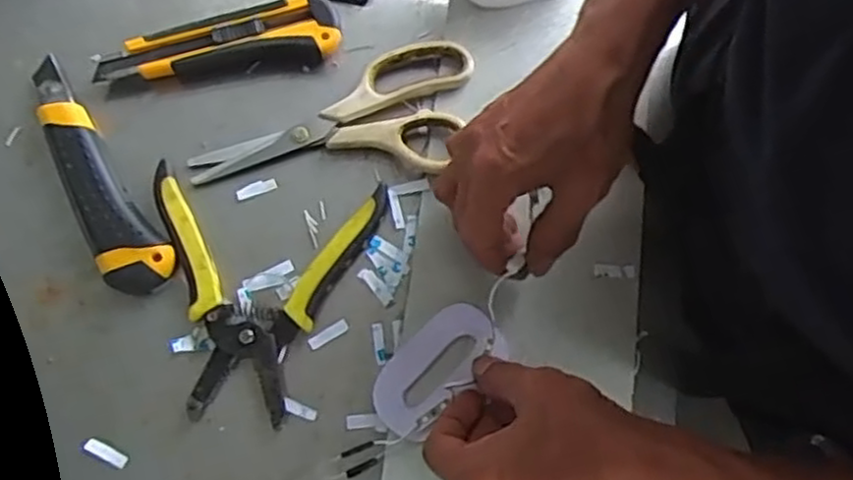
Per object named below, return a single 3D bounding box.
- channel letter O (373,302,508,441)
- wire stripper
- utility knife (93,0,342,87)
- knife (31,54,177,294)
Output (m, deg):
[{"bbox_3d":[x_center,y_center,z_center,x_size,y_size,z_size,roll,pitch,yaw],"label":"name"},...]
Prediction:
[{"bbox_3d":[0.005,0.073,0.431,0.044,0.011,0.084,44,77,10],"label":"channel letter O"},{"bbox_3d":[-0.112,0.026,0.441,0.134,0.013,0.150,15,74,3],"label":"wire stripper"},{"bbox_3d":[-0.135,-0.125,0.482,0.153,0.020,0.040,-14,75,-5],"label":"utility knife"},{"bbox_3d":[-0.211,-0.041,0.457,0.040,0.019,0.167,-34,77,-10],"label":"knife"}]

